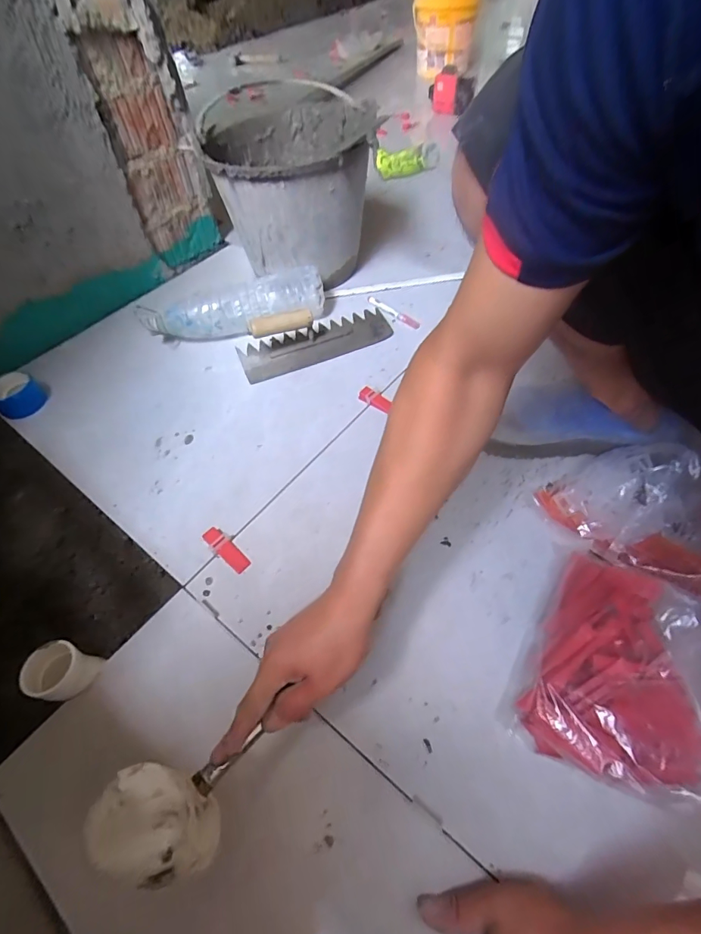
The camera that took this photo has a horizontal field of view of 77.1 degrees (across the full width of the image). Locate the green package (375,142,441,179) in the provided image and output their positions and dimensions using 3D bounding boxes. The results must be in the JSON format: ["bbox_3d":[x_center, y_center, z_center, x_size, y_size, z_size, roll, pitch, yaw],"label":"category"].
[{"bbox_3d":[0.083,-0.471,0.674,0.031,0.043,0.121,-35,38,-19],"label":"green package"}]

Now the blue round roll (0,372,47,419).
[{"bbox_3d":[-0.566,-0.124,0.743,0.071,0.045,0.073,-2,54,3],"label":"blue round roll"}]

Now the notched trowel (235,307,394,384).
[{"bbox_3d":[-0.070,-0.258,0.788,0.276,0.085,0.103,-23,55,-11],"label":"notched trowel"}]

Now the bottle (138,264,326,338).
[{"bbox_3d":[-0.215,-0.293,0.822,0.333,0.090,0.080,-17,54,-7],"label":"bottle"}]

